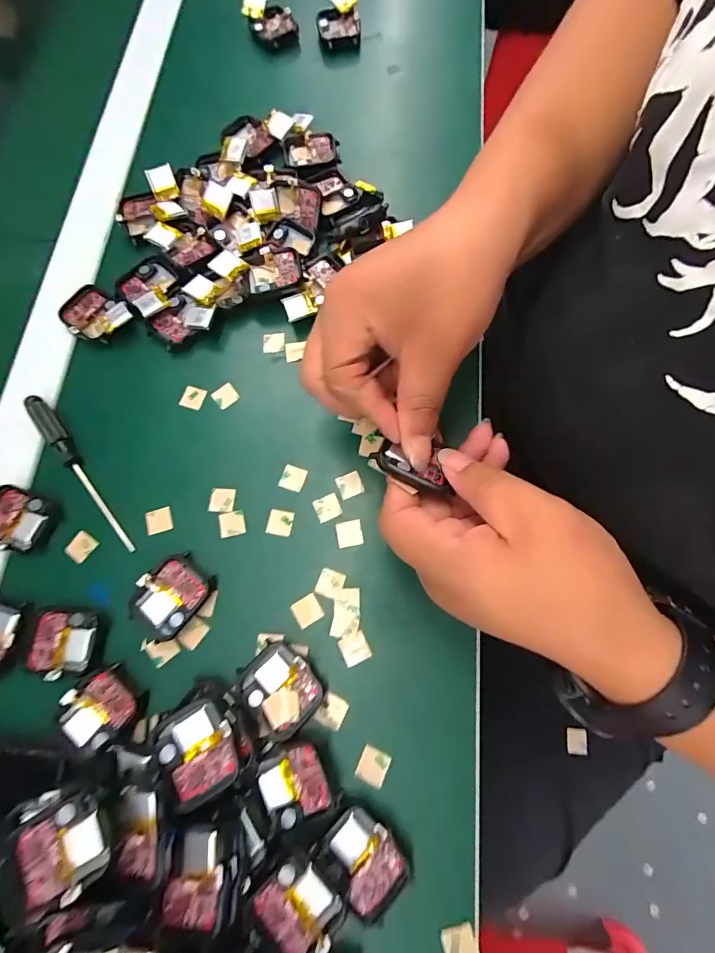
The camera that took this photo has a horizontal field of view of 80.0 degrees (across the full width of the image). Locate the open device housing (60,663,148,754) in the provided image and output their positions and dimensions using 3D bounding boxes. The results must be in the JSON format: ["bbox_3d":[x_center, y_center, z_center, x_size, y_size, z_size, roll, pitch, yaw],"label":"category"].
[{"bbox_3d":[-0.144,0.130,0.238,0.041,0.013,0.036,-36,76,-8],"label":"open device housing"}]

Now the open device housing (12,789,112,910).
[{"bbox_3d":[-0.140,0.172,0.201,0.038,0.015,0.042,-22,75,-5],"label":"open device housing"}]

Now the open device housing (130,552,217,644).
[{"bbox_3d":[-0.113,0.073,0.255,0.038,0.010,0.049,37,78,11],"label":"open device housing"}]

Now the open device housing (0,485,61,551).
[{"bbox_3d":[-0.218,0.028,0.273,0.045,0.008,0.037,21,76,7],"label":"open device housing"}]

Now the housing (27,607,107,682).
[{"bbox_3d":[-0.170,0.096,0.249,0.039,0.008,0.037,-2,74,1],"label":"housing"}]

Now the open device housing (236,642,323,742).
[{"bbox_3d":[-0.042,0.118,0.239,0.036,0.014,0.043,-39,77,-9],"label":"open device housing"}]

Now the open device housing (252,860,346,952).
[{"bbox_3d":[-0.030,0.205,0.201,0.037,0.014,0.039,41,79,12],"label":"open device housing"}]

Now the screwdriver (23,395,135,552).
[{"bbox_3d":[-0.183,-0.005,0.281,0.012,0.009,0.130,-39,77,-9],"label":"screwdriver"}]

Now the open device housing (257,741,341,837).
[{"bbox_3d":[-0.034,0.162,0.224,0.038,0.011,0.035,-28,75,-6],"label":"open device housing"}]

